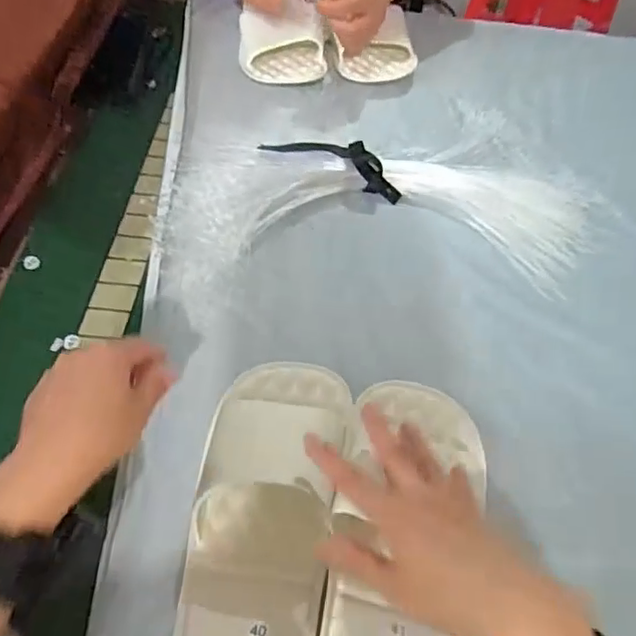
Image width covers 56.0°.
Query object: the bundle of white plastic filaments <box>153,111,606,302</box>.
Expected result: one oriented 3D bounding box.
[{"bbox_3d":[0.076,-0.135,0.645,0.470,0.032,0.243,-1,53,-6],"label":"bundle of white plastic filaments"}]

